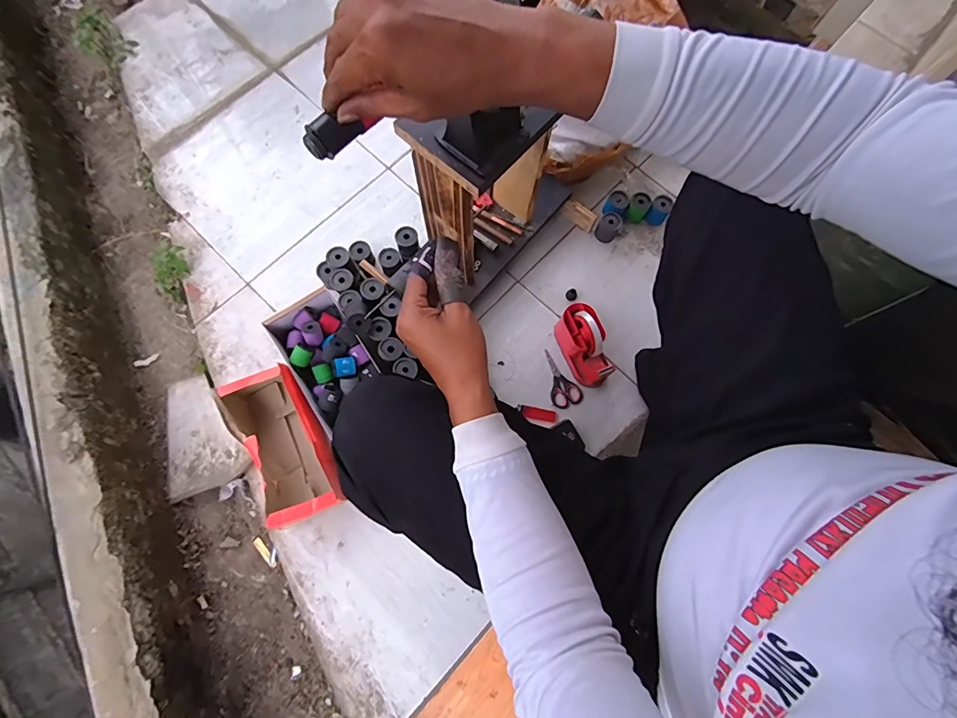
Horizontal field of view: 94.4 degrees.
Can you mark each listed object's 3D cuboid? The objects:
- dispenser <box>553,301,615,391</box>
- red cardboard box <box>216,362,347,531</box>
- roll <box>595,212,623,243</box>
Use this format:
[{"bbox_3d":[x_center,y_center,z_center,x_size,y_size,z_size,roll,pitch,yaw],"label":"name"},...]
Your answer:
[{"bbox_3d":[0.204,-0.026,0.847,0.068,0.104,0.149,-25,76,-8],"label":"dispenser"},{"bbox_3d":[-0.345,0.150,0.786,0.151,0.099,0.262,-27,76,-9],"label":"red cardboard box"},{"bbox_3d":[0.278,-0.281,0.948,0.043,0.052,0.042,0,74,-1],"label":"roll"}]

